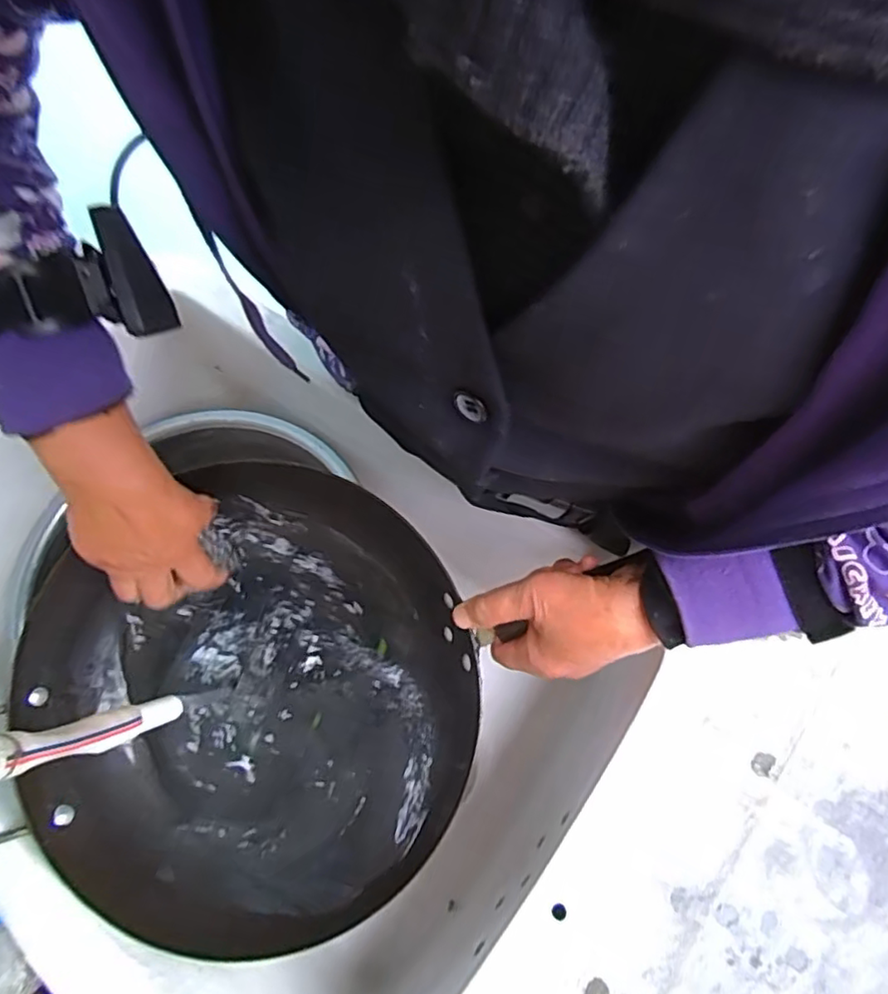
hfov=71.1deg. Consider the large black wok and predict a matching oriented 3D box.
[{"bbox_3d":[-0.138,0.144,0.454,0.306,0.094,0.307,-15,68,-4],"label":"large black wok"}]

